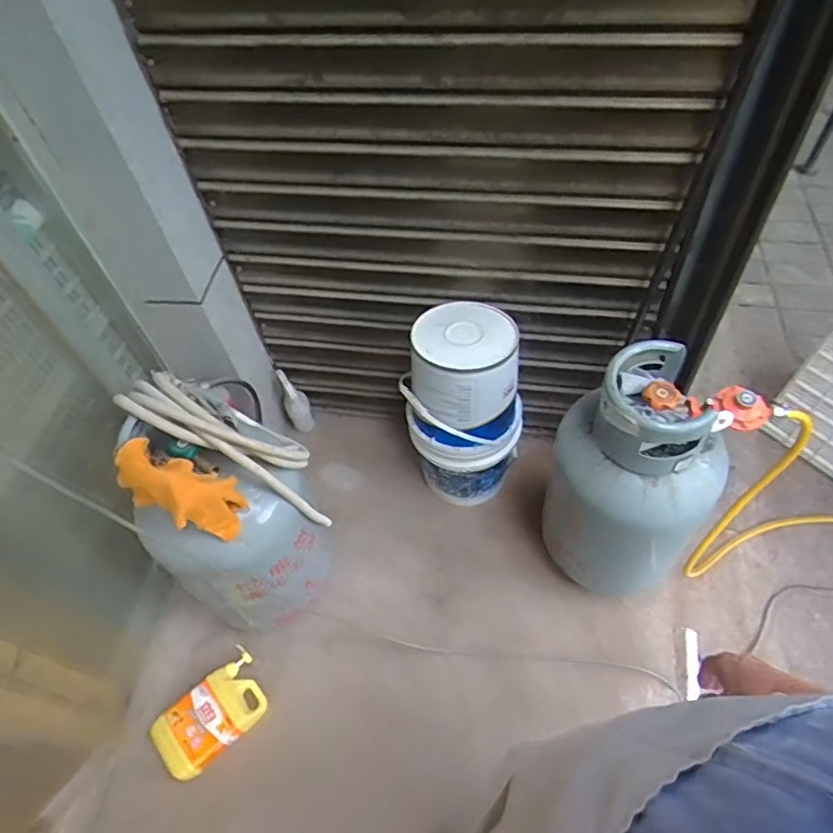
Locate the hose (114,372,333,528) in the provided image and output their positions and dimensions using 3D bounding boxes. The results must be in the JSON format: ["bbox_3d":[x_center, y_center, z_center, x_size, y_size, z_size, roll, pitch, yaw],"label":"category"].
[{"bbox_3d":[-0.301,0.070,1.138,0.162,0.486,0.111,-22,40,44],"label":"hose"}]

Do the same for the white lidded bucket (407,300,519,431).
[{"bbox_3d":[0.107,-0.121,1.432,0.246,0.225,0.277,6,48,-1],"label":"white lidded bucket"}]

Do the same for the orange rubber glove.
[{"bbox_3d":[-0.386,0.123,1.019,0.239,0.106,0.120,34,55,-21],"label":"orange rubber glove"}]

